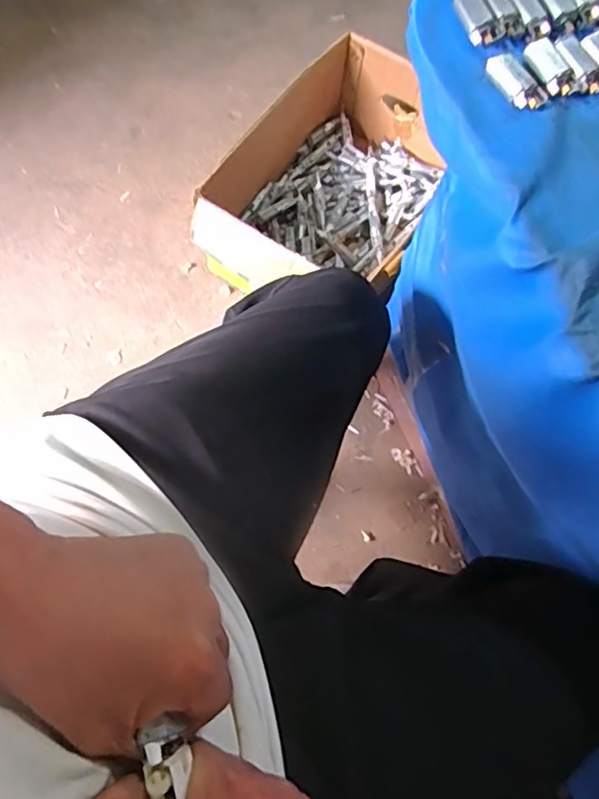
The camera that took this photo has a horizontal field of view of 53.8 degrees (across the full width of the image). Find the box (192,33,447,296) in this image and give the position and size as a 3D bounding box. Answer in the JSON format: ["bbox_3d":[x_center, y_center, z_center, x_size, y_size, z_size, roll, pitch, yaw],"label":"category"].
[{"bbox_3d":[0.056,-0.366,1.043,0.270,0.206,0.475,36,73,8],"label":"box"}]

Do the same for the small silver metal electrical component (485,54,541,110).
[{"bbox_3d":[0.150,-0.221,0.410,0.021,0.011,0.044,-28,76,-12],"label":"small silver metal electrical component"}]

